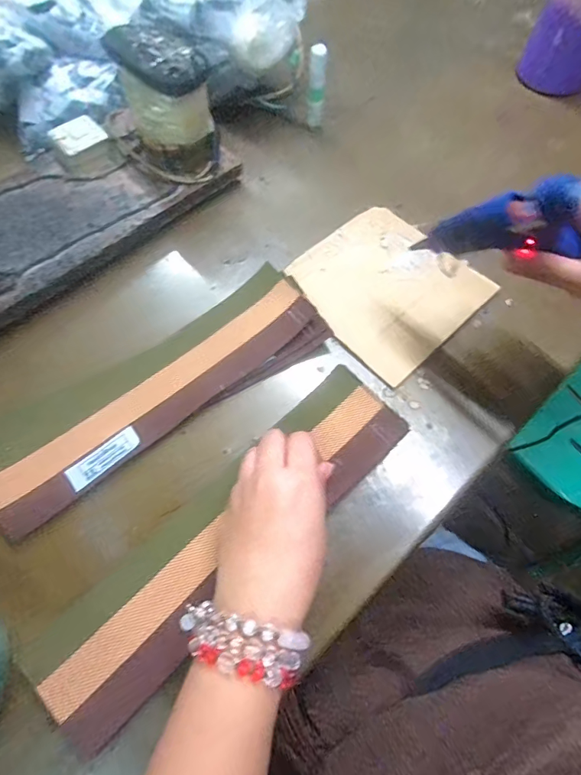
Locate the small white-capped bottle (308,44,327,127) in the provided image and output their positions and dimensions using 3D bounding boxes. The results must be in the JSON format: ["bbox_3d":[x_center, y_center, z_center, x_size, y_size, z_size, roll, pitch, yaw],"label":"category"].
[{"bbox_3d":[0.029,-0.336,0.480,0.017,0.084,0.011,7,65,3],"label":"small white-capped bottle"}]

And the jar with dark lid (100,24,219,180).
[{"bbox_3d":[-0.115,-0.269,0.414,0.073,0.114,0.089,-25,67,-12],"label":"jar with dark lid"}]

